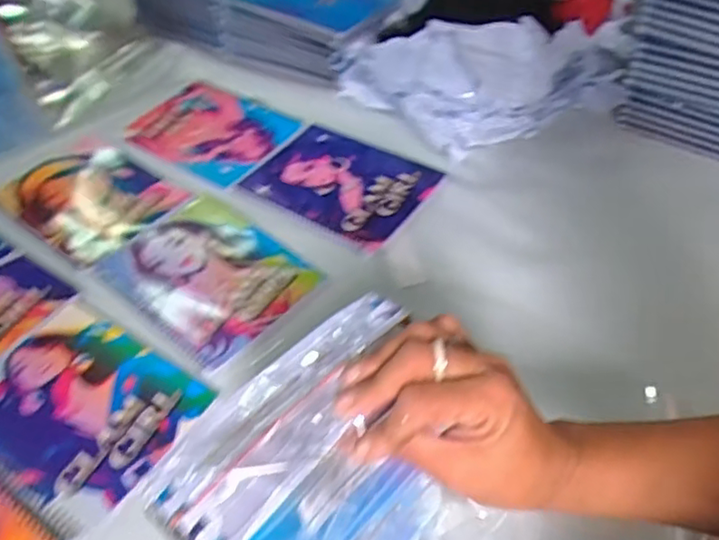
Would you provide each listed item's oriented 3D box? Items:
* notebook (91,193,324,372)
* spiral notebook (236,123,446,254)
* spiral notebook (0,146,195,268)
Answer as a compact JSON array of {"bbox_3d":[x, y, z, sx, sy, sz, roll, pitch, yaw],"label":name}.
[{"bbox_3d":[-0.155,0.001,0.638,0.197,0.007,0.151,32,57,27],"label":"notebook"},{"bbox_3d":[-0.021,-0.099,0.716,0.194,0.009,0.143,25,54,23],"label":"spiral notebook"},{"bbox_3d":[-0.306,-0.081,0.725,0.192,0.016,0.139,29,55,25],"label":"spiral notebook"}]

